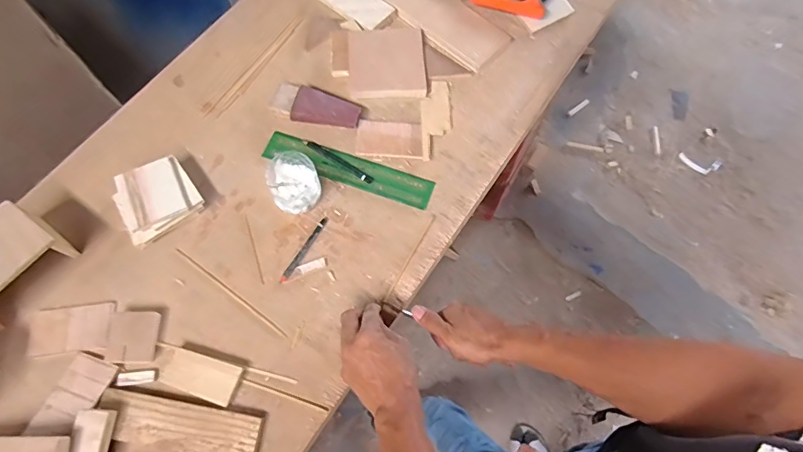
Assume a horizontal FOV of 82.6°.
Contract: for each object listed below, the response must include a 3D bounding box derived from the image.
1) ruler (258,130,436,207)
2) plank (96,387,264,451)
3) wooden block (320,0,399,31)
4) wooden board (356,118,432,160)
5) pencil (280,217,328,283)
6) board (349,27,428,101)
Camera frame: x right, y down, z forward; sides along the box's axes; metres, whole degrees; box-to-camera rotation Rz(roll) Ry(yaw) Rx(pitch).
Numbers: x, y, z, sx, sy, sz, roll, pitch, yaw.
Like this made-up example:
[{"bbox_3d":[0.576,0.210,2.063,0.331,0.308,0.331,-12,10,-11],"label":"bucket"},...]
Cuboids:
[{"bbox_3d":[-0.077,-0.085,0.662,0.251,0.004,0.047,20,70,5],"label":"ruler"},{"bbox_3d":[-0.259,0.231,0.532,0.190,0.007,0.053,10,69,1],"label":"plank"},{"bbox_3d":[-0.078,-0.374,0.762,0.138,0.014,0.062,39,73,12],"label":"wooden block"},{"bbox_3d":[-0.011,-0.129,0.679,0.106,0.006,0.060,4,69,-1],"label":"wooden board"},{"bbox_3d":[-0.131,0.031,0.617,0.011,0.005,0.104,30,71,9],"label":"pencil"},{"bbox_3d":[-0.022,-0.260,0.719,0.116,0.020,0.129,-2,69,-3],"label":"board"}]

